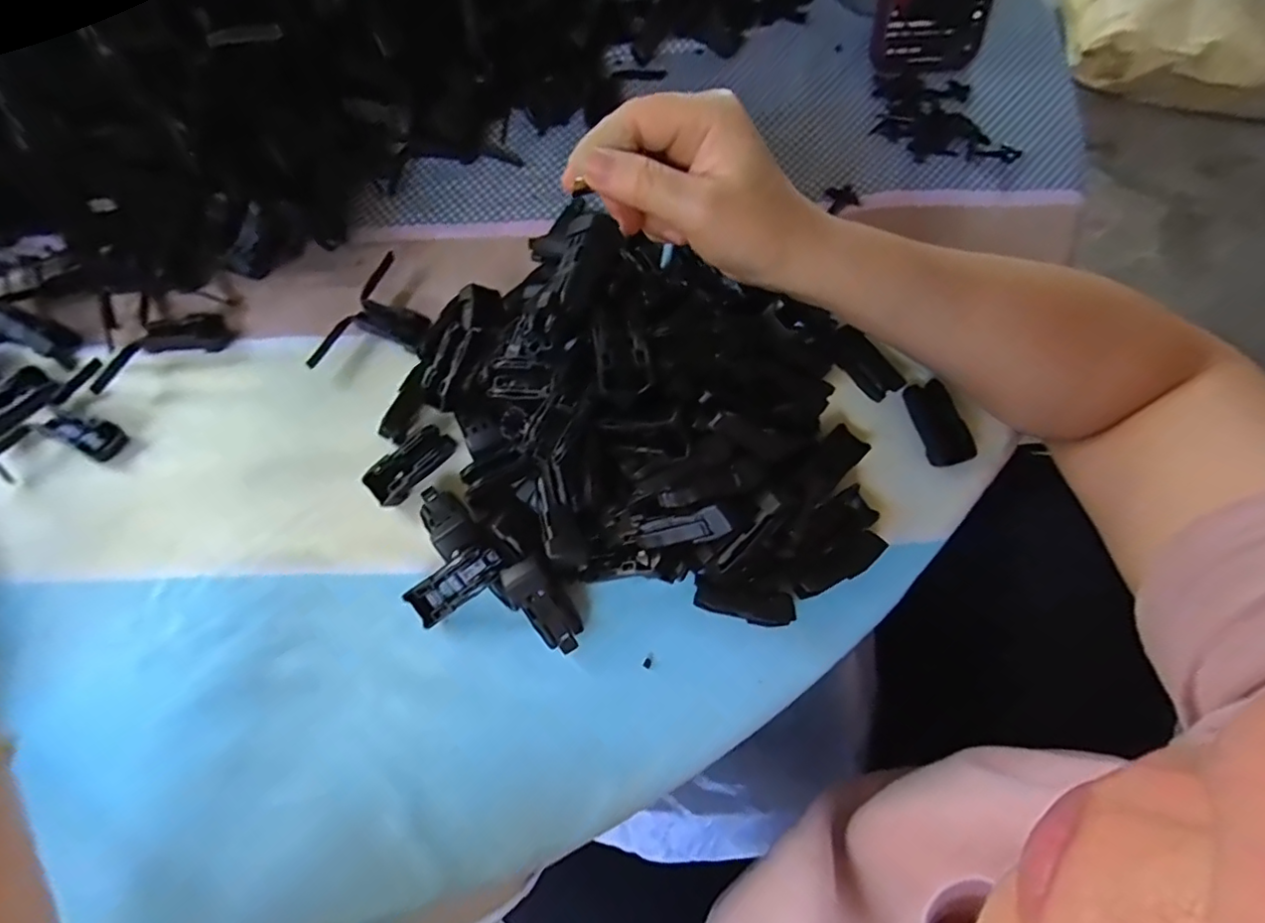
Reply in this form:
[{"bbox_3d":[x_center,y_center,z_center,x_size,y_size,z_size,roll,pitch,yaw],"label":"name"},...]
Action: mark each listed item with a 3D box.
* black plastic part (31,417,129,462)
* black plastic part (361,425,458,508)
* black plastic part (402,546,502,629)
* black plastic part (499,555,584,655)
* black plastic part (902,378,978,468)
[{"bbox_3d":[-0.298,-0.017,0.321,0.045,0.010,0.020,23,70,9],"label":"black plastic part"},{"bbox_3d":[-0.115,0.001,0.308,0.047,0.013,0.021,-41,74,-15],"label":"black plastic part"},{"bbox_3d":[-0.084,0.058,0.280,0.047,0.014,0.020,-36,72,3],"label":"black plastic part"},{"bbox_3d":[-0.040,0.066,0.272,0.020,0.011,0.047,-36,107,-13],"label":"black plastic part"},{"bbox_3d":[0.162,-0.021,0.315,0.020,0.011,0.047,-16,70,-7],"label":"black plastic part"}]

